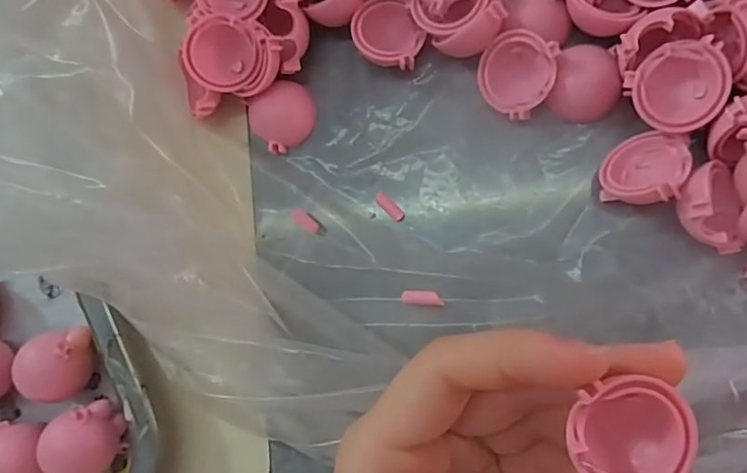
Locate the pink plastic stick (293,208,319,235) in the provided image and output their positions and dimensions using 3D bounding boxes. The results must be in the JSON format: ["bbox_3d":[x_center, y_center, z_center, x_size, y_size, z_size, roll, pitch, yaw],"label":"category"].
[{"bbox_3d":[-0.028,-0.006,0.221,0.014,0.004,0.006,44,96,23],"label":"pink plastic stick"}]

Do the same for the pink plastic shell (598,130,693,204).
[{"bbox_3d":[0.097,-0.025,0.194,0.025,0.019,0.025,9,91,9],"label":"pink plastic shell"}]

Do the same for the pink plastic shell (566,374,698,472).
[{"bbox_3d":[0.062,0.047,0.128,0.027,0.011,0.028,0,90,9],"label":"pink plastic shell"}]

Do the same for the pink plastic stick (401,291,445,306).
[{"bbox_3d":[0.019,0.024,0.209,0.016,0.004,0.005,1,85,11],"label":"pink plastic stick"}]

